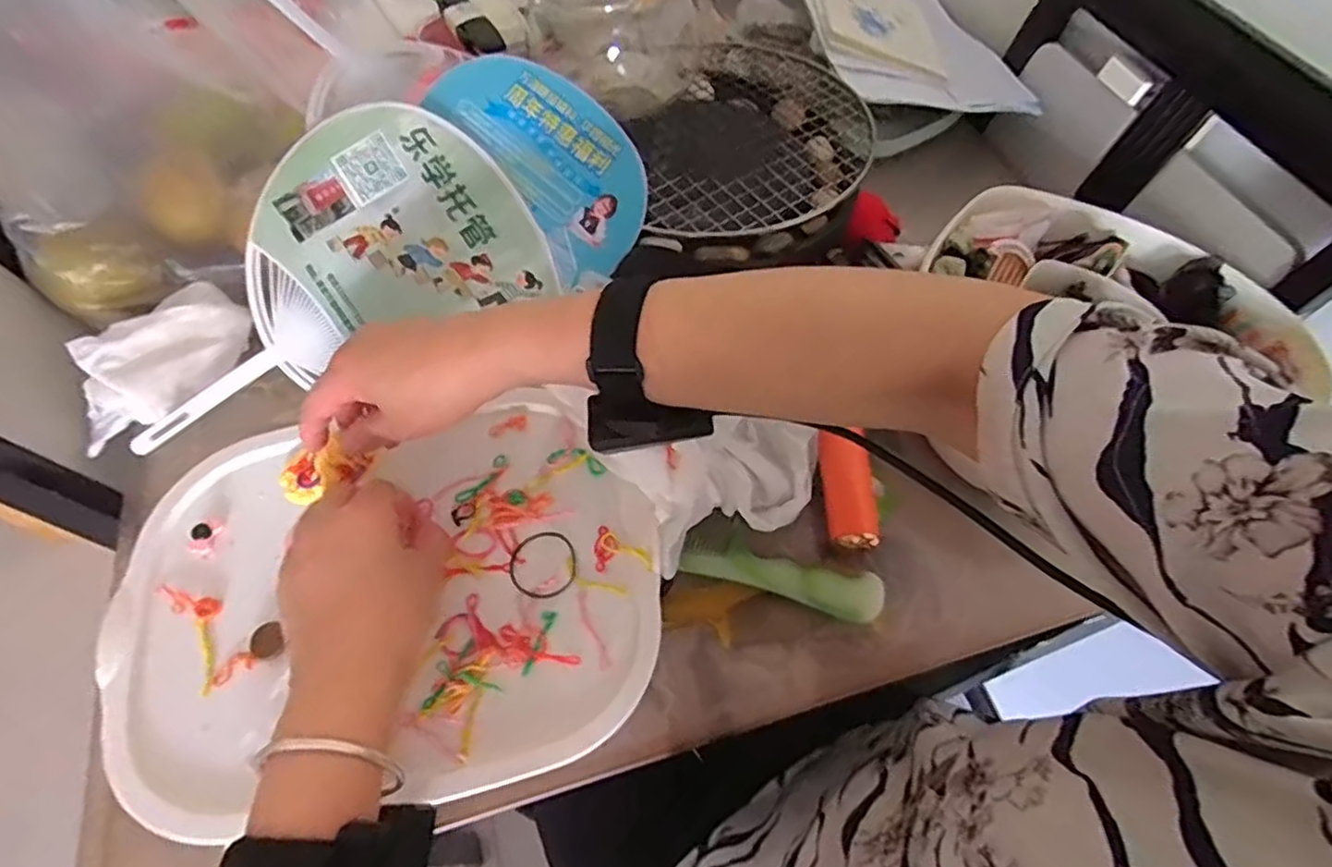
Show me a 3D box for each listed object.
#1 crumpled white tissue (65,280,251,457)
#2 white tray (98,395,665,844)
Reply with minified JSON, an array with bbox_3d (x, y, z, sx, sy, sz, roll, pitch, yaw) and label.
[{"bbox_3d":[-0.364,-0.047,0.477,0.069,0.052,0.137,35,64,16],"label":"crumpled white tissue"},{"bbox_3d":[-0.160,0.091,0.391,0.306,0.024,0.221,-7,60,-7],"label":"white tray"}]

